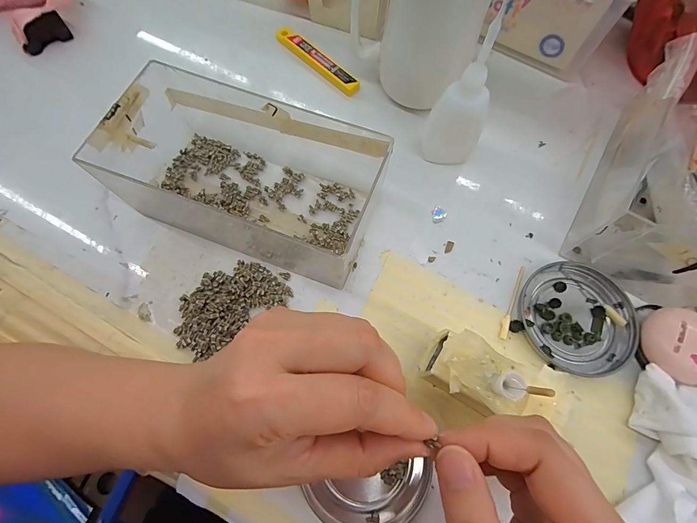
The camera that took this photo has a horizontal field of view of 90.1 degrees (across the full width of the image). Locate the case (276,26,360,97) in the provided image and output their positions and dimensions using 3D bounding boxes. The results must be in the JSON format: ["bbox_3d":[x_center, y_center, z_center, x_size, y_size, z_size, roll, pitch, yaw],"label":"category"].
[{"bbox_3d":[-0.031,-0.191,0.331,0.017,0.010,0.104,-42,75,-14],"label":"case"}]

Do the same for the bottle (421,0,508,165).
[{"bbox_3d":[0.082,-0.111,0.251,0.040,0.107,0.032,21,71,7],"label":"bottle"}]

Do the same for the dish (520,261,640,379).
[{"bbox_3d":[0.163,0.039,0.248,0.075,0.009,0.075,0,70,0],"label":"dish"}]

